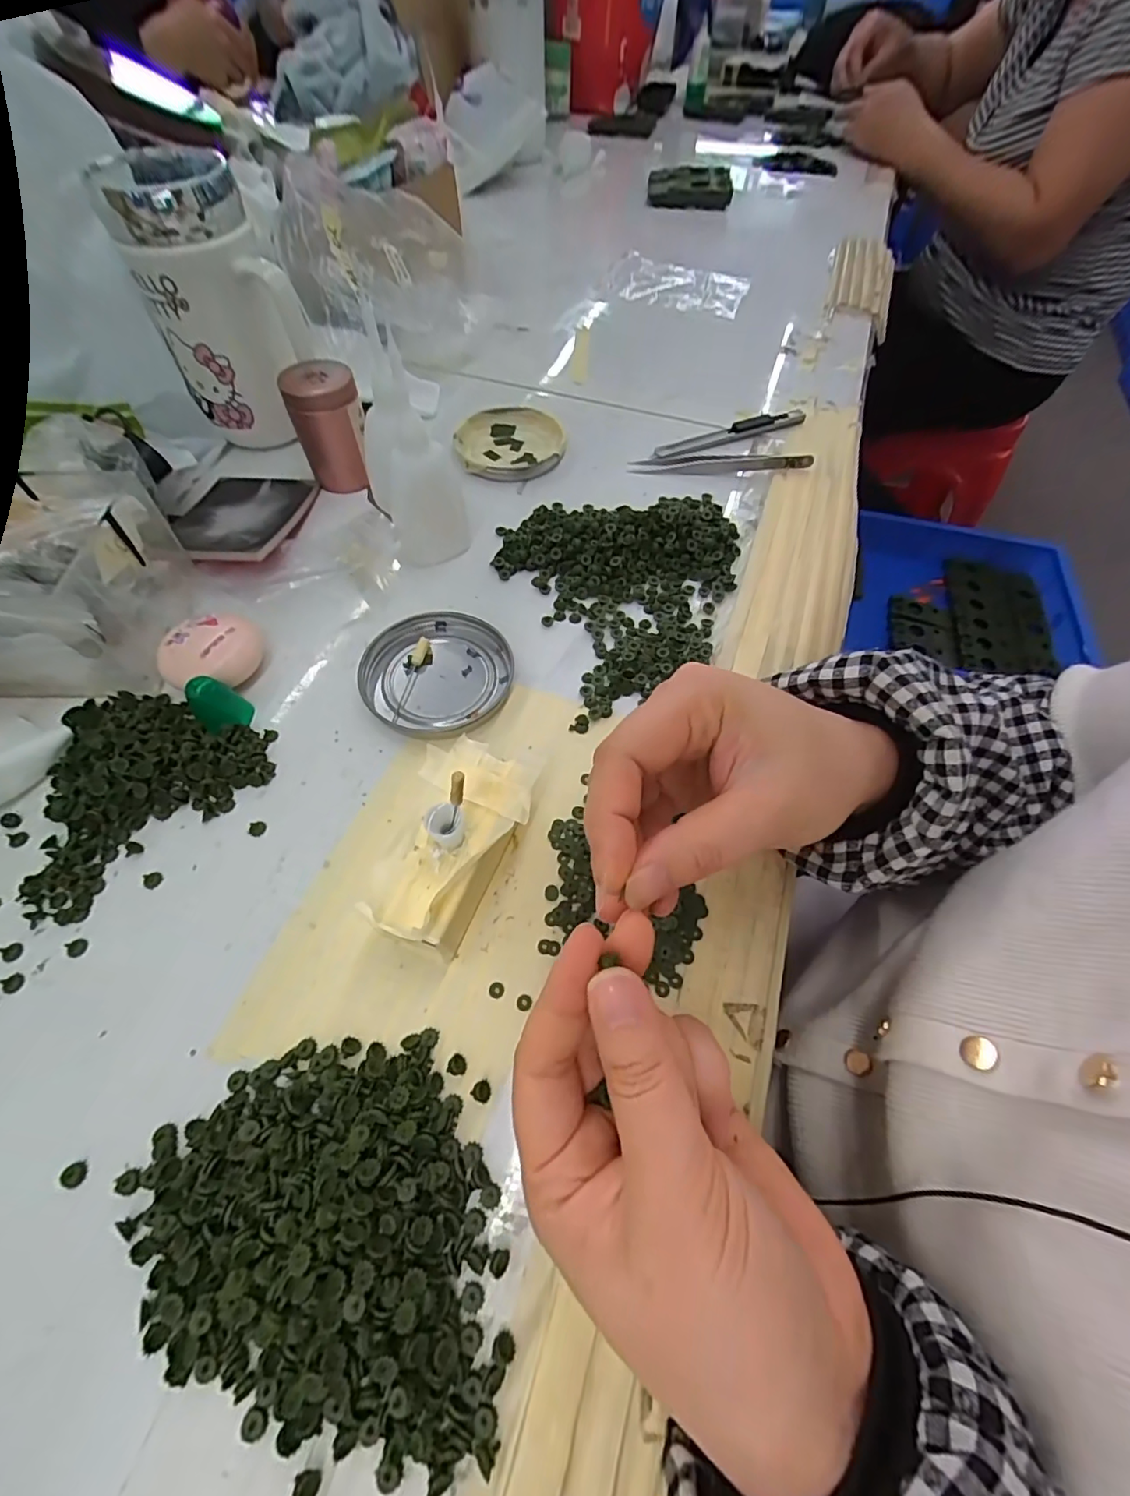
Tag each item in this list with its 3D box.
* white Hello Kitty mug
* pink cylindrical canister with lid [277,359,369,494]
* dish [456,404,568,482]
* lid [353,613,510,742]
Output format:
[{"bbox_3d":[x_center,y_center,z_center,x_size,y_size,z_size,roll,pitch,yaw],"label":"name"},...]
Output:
[{"bbox_3d":[-0.215,-0.271,0.346,0.078,0.135,0.075,-27,64,-16],"label":"white Hello Kitty mug"},{"bbox_3d":[-0.153,-0.210,0.356,0.042,0.061,0.038,-18,61,-12],"label":"pink cylindrical canister with lid"},{"bbox_3d":[-0.041,-0.228,0.405,0.078,0.009,0.078,1,59,-1],"label":"dish"},{"bbox_3d":[-0.068,-0.041,0.292,0.079,0.008,0.074,1,59,-1],"label":"lid"}]

